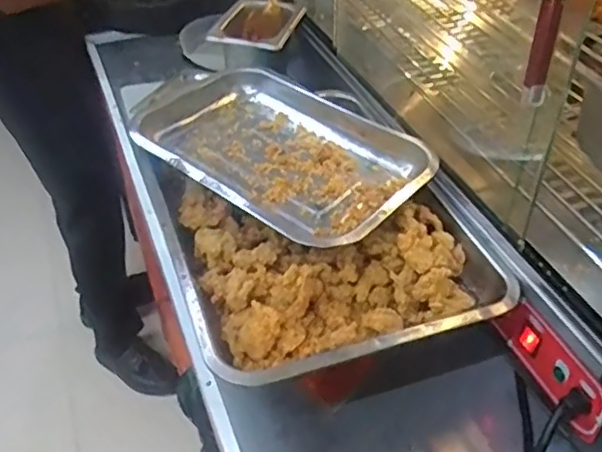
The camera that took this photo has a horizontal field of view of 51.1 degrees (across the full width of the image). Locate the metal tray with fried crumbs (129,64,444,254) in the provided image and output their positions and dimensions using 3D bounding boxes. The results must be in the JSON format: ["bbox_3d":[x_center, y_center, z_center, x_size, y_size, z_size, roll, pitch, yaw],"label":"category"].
[{"bbox_3d":[-0.017,-0.087,0.696,0.321,0.050,0.234,30,50,32],"label":"metal tray with fried crumbs"}]

